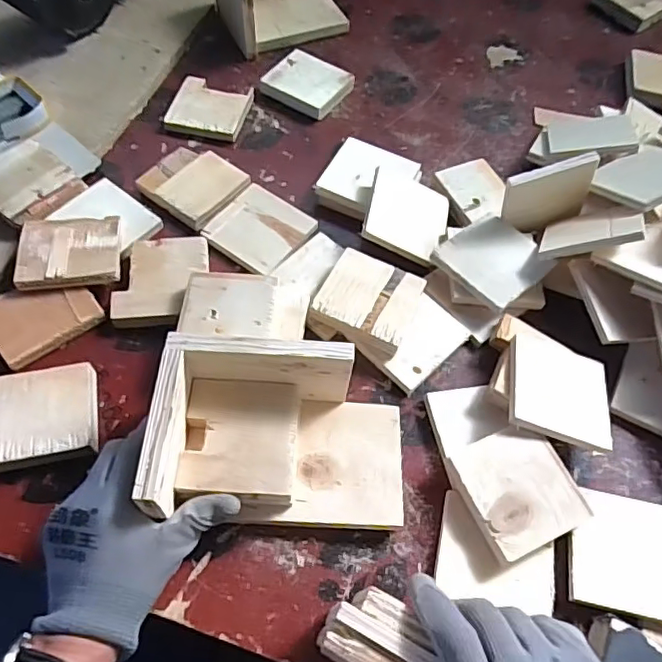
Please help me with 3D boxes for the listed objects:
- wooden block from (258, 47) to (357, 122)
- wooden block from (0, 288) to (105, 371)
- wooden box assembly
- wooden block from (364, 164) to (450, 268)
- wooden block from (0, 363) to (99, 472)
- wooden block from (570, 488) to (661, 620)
[{"bbox_3d":[-0.030,-0.311,0.714,0.089,0.018,0.081,31,62,13],"label":"wooden block"},{"bbox_3d":[-0.267,-0.017,0.522,0.091,0.011,0.076,-35,68,-22],"label":"wooden block"},{"bbox_3d":[-0.034,0.078,0.437,0.185,0.081,0.120,1,60,-4],"label":"wooden box assembly"},{"bbox_3d":[0.079,-0.121,0.594,0.087,0.008,0.096,23,59,-12],"label":"wooden block"},{"bbox_3d":[-0.242,0.071,0.469,0.092,0.020,0.079,-10,61,-10],"label":"wooden block"},{"bbox_3d":[0.239,0.175,0.453,0.088,0.011,0.092,13,59,3],"label":"wooden block"}]

